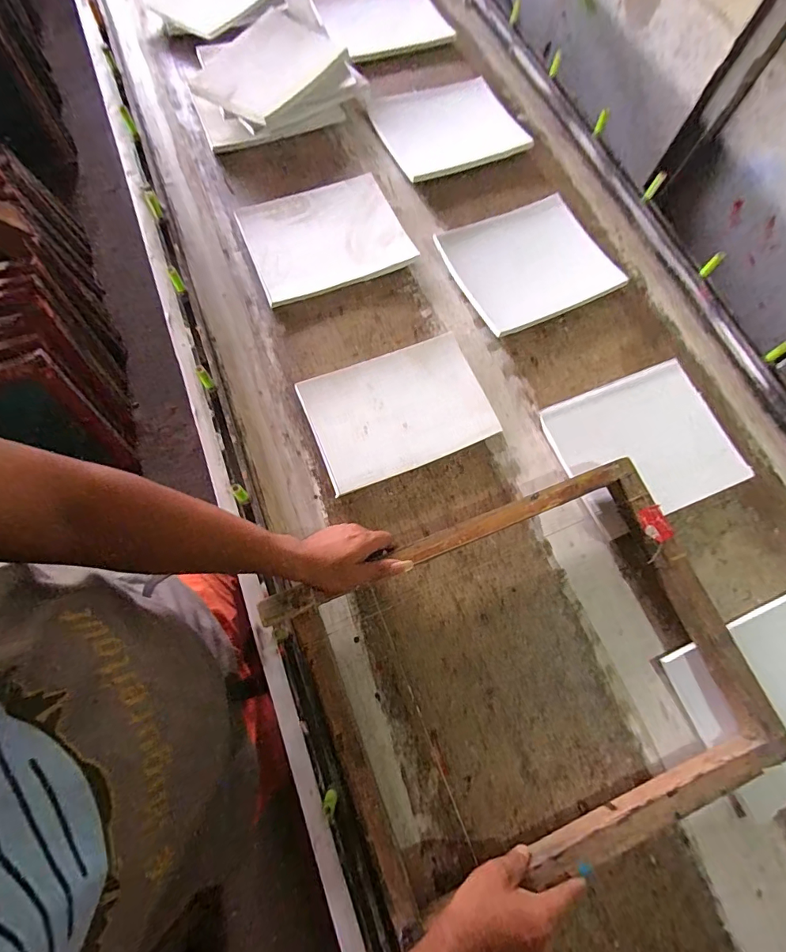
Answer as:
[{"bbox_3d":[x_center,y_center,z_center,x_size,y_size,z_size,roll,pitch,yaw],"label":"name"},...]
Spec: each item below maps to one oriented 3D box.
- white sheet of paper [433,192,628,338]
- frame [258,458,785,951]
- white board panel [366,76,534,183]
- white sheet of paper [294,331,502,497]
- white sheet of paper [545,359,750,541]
[{"bbox_3d":[0.243,-0.392,0.795,0.277,0.037,0.232,-23,75,-8],"label":"white sheet of paper"},{"bbox_3d":[0.161,0.242,0.535,0.520,0.049,0.395,-21,74,-7],"label":"frame"},{"bbox_3d":[0.109,-0.715,0.896,0.262,0.033,0.252,-23,75,-8],"label":"white board panel"},{"bbox_3d":[0.005,-0.102,0.699,0.267,0.029,0.195,-21,74,-7],"label":"white sheet of paper"},{"bbox_3d":[0.388,-0.050,0.690,0.254,0.032,0.218,-21,74,-7],"label":"white sheet of paper"}]

